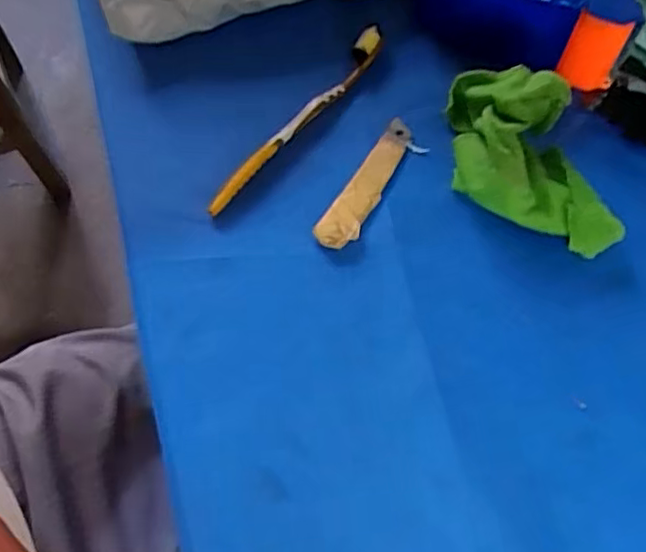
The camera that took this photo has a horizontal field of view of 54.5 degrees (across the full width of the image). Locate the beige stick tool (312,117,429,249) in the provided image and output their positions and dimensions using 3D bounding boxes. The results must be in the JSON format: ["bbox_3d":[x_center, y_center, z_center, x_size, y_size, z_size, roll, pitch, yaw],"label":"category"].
[{"bbox_3d":[0.031,-0.061,0.406,0.027,0.006,0.108,30,69,15],"label":"beige stick tool"}]

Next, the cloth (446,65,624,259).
[{"bbox_3d":[0.125,-0.076,0.388,0.073,0.051,0.133,-16,65,-6],"label":"cloth"}]

